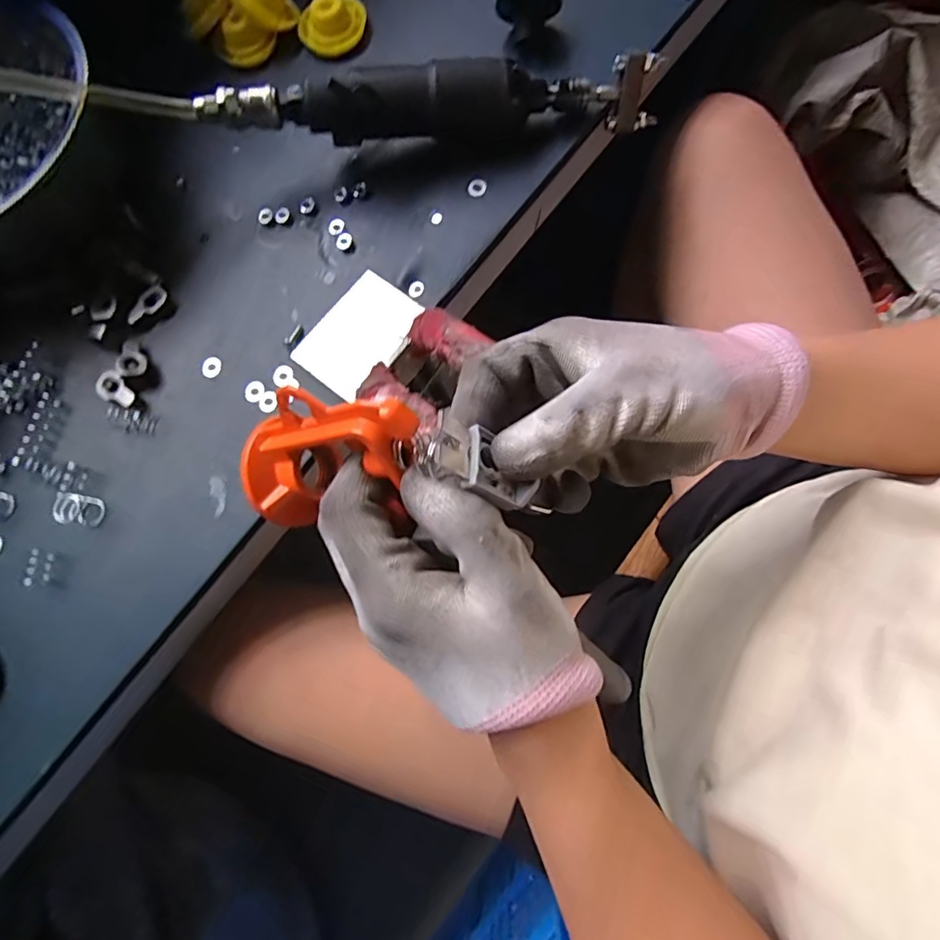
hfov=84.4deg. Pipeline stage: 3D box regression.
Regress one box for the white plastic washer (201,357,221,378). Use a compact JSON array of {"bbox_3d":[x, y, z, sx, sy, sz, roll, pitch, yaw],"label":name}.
[{"bbox_3d":[-0.165,-0.066,0.331,0.013,0.004,0.013,-1,76,5],"label":"white plastic washer"}]

